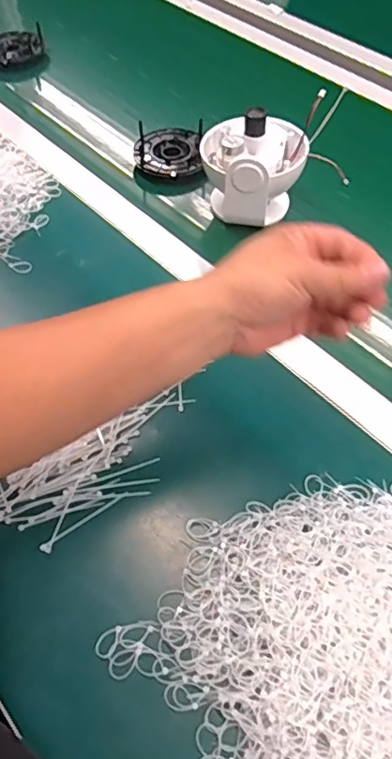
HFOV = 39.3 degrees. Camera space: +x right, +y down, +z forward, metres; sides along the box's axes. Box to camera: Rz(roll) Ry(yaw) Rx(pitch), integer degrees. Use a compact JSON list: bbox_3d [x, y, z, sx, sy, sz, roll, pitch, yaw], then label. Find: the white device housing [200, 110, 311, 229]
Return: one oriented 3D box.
[{"bbox_3d":[0.066,-0.244,0.623,0.114,0.092,0.123,6,55,6],"label":"white device housing"}]

